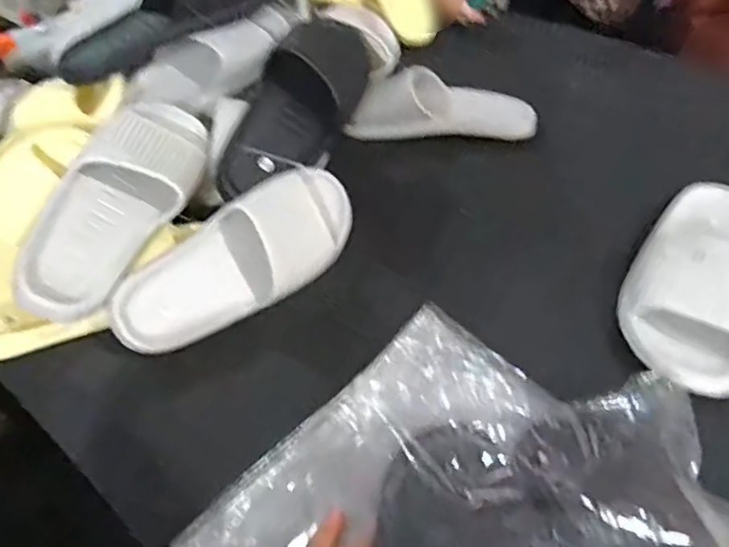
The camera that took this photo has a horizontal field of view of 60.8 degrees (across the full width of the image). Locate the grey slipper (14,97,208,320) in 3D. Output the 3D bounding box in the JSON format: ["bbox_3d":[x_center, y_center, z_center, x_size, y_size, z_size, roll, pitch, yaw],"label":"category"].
[{"bbox_3d":[-0.247,-0.071,0.618,0.107,0.078,0.266,34,62,-19],"label":"grey slipper"}]

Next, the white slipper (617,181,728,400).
[{"bbox_3d":[0.331,-0.013,0.609,0.116,0.062,0.262,20,50,22],"label":"white slipper"}]

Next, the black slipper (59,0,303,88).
[{"bbox_3d":[-0.227,-0.307,0.721,0.275,0.085,0.085,-22,46,2],"label":"black slipper"}]

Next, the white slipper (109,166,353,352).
[{"bbox_3d":[-0.122,-0.014,0.617,0.266,0.107,0.055,-32,9,-15],"label":"white slipper"}]

